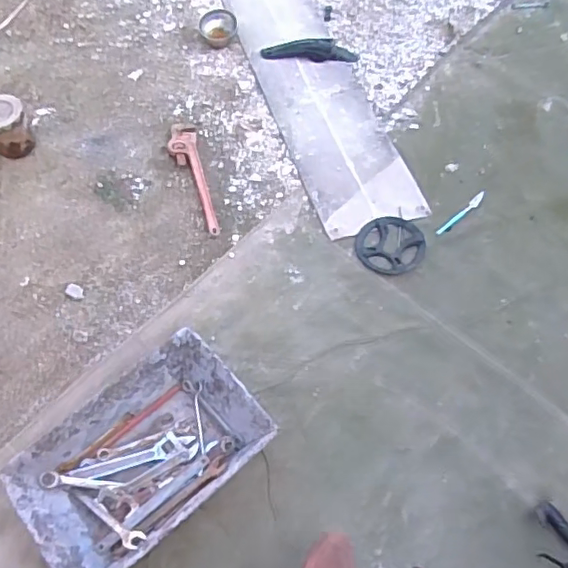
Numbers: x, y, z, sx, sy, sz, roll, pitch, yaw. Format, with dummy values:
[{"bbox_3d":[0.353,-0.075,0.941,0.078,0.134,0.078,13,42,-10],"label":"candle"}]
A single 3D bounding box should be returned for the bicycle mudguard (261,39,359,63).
[{"bbox_3d":[0.082,-0.731,1.781,0.296,0.035,0.070,-2,65,-3],"label":"bicycle mudguard"}]

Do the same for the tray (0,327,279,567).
[{"bbox_3d":[-0.299,0.363,1.204,0.488,0.105,0.315,-39,72,-18],"label":"tray"}]

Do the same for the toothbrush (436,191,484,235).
[{"bbox_3d":[0.485,-0.191,1.543,0.194,0.011,0.021,-39,72,-19],"label":"toothbrush"}]

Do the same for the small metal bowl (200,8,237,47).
[{"bbox_3d":[-0.207,-0.809,1.777,0.101,0.074,0.091,38,69,14],"label":"small metal bowl"}]

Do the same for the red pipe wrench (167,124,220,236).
[{"bbox_3d":[-0.249,-0.301,1.577,0.088,0.030,0.375,-15,66,-10],"label":"red pipe wrench"}]

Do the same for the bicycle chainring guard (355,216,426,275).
[{"bbox_3d":[0.280,-0.106,1.493,0.175,0.024,0.167,1,65,-2],"label":"bicycle chainring guard"}]

